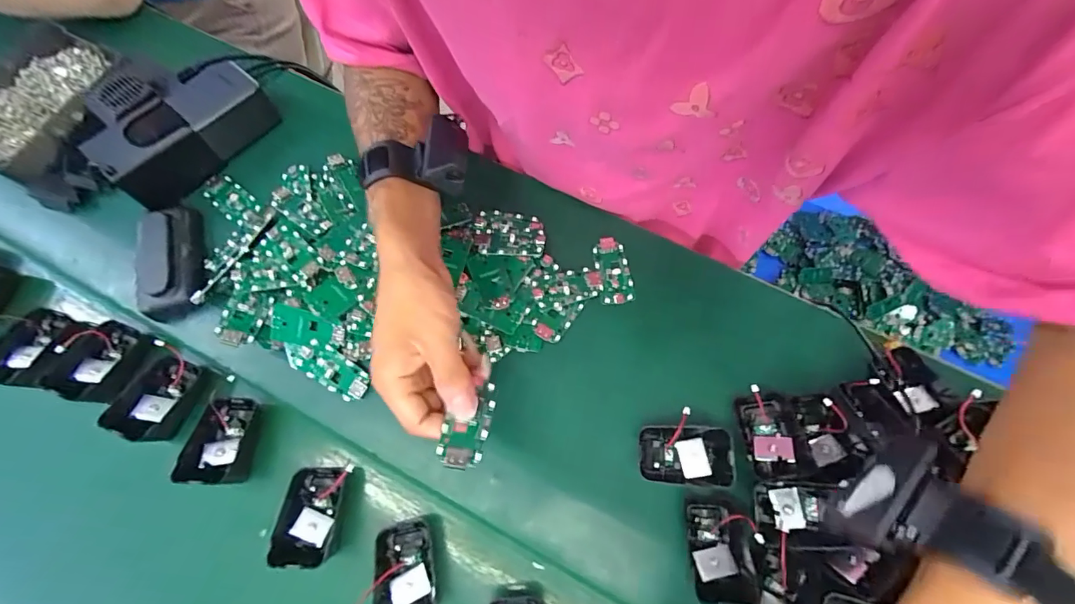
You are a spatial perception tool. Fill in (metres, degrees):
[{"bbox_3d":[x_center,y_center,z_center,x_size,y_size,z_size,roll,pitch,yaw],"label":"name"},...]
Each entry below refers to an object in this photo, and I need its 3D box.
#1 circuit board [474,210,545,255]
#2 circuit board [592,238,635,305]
[{"bbox_3d":[-0.027,-0.066,0.434,0.067,0.006,0.050,1,59,7],"label":"circuit board"},{"bbox_3d":[0.070,-0.030,0.426,0.030,0.005,0.064,-6,75,-2],"label":"circuit board"}]

